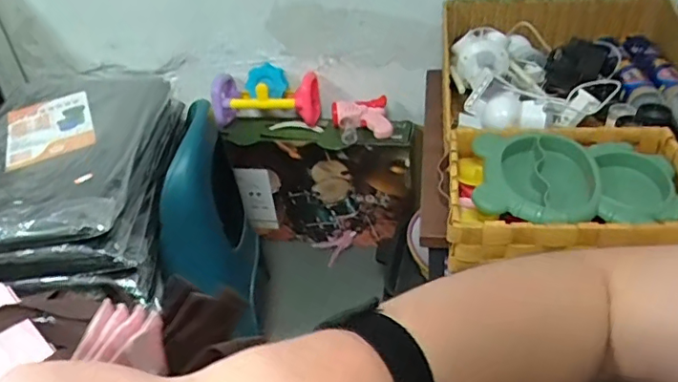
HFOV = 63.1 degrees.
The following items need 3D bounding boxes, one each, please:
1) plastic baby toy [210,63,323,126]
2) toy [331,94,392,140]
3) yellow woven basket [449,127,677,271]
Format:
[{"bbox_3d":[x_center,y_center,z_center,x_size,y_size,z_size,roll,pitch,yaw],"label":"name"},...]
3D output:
[{"bbox_3d":[-0.177,-0.230,1.351,0.256,0.115,0.124,-4,35,5],"label":"plastic baby toy"},{"bbox_3d":[0.053,-0.180,1.337,0.138,0.058,0.127,-7,35,1],"label":"toy"},{"bbox_3d":[0.320,0.001,0.774,0.319,0.082,0.252,1,36,12],"label":"yellow woven basket"}]

